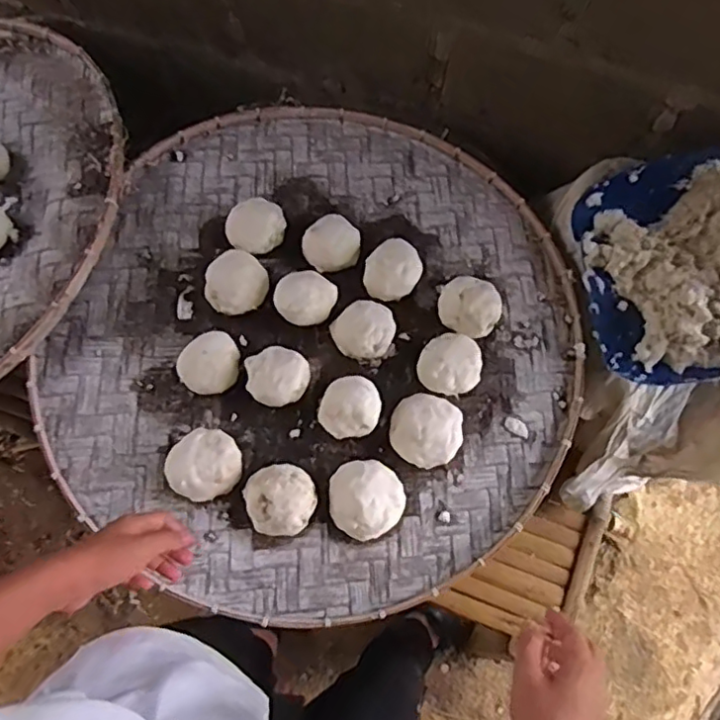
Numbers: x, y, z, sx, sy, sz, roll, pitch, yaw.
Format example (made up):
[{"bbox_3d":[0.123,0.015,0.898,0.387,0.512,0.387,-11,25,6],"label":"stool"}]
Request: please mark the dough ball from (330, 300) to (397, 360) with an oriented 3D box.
[{"bbox_3d":[0.005,-0.040,0.807,0.085,0.050,0.077,1,75,0],"label":"dough ball"}]

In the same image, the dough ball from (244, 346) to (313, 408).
[{"bbox_3d":[-0.105,0.023,0.779,0.077,0.058,0.071,0,75,0],"label":"dough ball"}]

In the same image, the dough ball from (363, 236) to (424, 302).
[{"bbox_3d":[0.047,-0.122,0.844,0.077,0.064,0.084,0,75,0],"label":"dough ball"}]

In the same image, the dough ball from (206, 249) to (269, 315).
[{"bbox_3d":[-0.169,-0.107,0.828,0.082,0.056,0.086,0,75,0],"label":"dough ball"}]

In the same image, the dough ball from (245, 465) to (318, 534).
[{"bbox_3d":[-0.095,0.169,0.735,0.079,0.053,0.083,0,75,0],"label":"dough ball"}]

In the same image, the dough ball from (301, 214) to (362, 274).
[{"bbox_3d":[-0.041,-0.161,0.860,0.079,0.049,0.074,0,75,0],"label":"dough ball"}]

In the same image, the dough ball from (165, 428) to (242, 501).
[{"bbox_3d":[-0.191,0.128,0.748,0.085,0.048,0.079,0,75,0],"label":"dough ball"}]

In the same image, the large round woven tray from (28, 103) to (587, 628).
[{"bbox_3d":[-0.044,-0.042,0.820,0.667,0.076,0.711,0,75,0],"label":"large round woven tray"}]

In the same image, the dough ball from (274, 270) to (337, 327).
[{"bbox_3d":[-0.073,-0.084,0.818,0.082,0.055,0.074,-38,78,-10],"label":"dough ball"}]

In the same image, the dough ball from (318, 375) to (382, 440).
[{"bbox_3d":[-0.013,0.062,0.767,0.075,0.061,0.072,0,75,0],"label":"dough ball"}]

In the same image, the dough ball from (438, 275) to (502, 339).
[{"bbox_3d":[0.149,-0.070,0.826,0.081,0.063,0.076,0,75,0],"label":"dough ball"}]

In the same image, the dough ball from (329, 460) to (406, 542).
[{"bbox_3d":[0.009,0.170,0.738,0.087,0.050,0.089,0,75,0],"label":"dough ball"}]

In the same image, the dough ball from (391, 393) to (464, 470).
[{"bbox_3d":[0.085,0.089,0.770,0.090,0.049,0.090,0,75,0],"label":"dough ball"}]

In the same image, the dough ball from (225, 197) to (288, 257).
[{"bbox_3d":[-0.148,-0.190,0.863,0.087,0.056,0.077,-19,76,-5],"label":"dough ball"}]

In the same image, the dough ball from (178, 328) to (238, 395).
[{"bbox_3d":[-0.194,0.005,0.789,0.079,0.044,0.085,42,79,10],"label":"dough ball"}]

